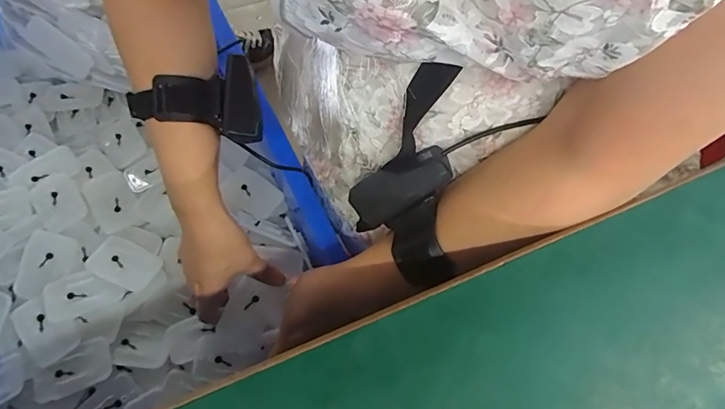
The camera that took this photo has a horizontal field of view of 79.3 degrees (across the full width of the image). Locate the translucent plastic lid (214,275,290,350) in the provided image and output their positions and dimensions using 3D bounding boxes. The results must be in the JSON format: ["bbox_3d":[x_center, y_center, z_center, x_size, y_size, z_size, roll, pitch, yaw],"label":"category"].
[{"bbox_3d":[-0.111,0.108,0.431,0.055,0.008,0.062,13,65,3],"label":"translucent plastic lid"}]

